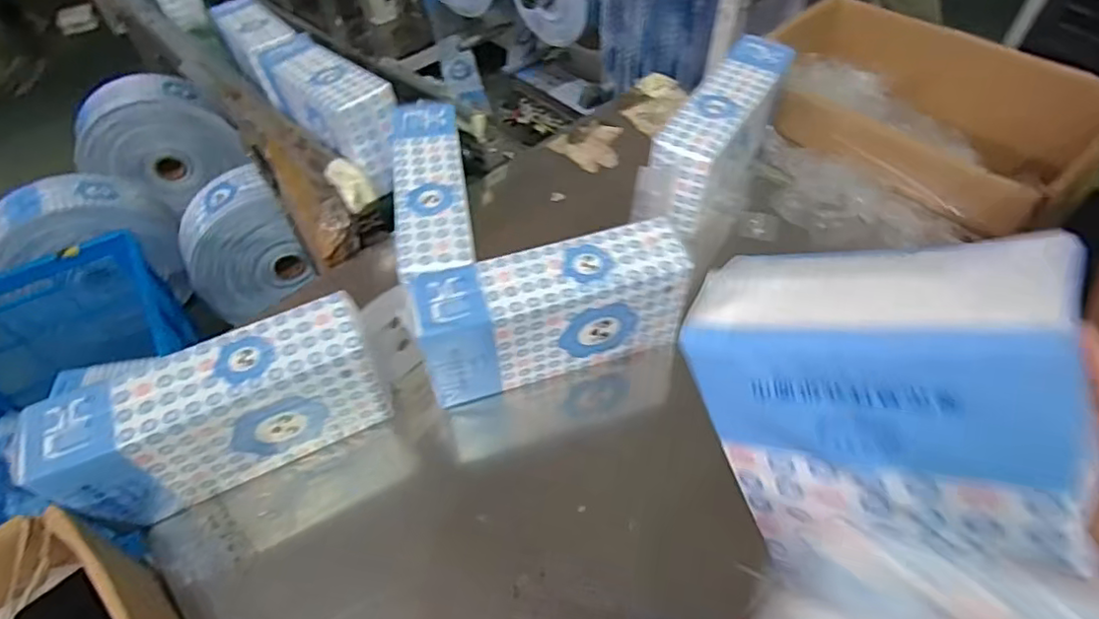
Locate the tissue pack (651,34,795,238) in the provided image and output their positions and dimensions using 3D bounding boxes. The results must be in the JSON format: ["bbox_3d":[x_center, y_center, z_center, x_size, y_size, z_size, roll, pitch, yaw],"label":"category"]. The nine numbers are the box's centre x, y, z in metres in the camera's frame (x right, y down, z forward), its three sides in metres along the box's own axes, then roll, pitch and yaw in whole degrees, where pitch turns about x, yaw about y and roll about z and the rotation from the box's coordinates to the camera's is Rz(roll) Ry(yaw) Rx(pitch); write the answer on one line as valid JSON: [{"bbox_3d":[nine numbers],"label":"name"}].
[{"bbox_3d":[0.264,-0.266,0.935,0.086,0.170,0.300,29,59,22],"label":"tissue pack"}]

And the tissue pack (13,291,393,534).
[{"bbox_3d":[-0.351,0.114,0.665,0.316,0.153,0.092,-25,56,-16],"label":"tissue pack"}]

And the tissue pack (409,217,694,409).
[{"bbox_3d":[0.002,0.003,0.746,0.311,0.147,0.092,-14,53,-9],"label":"tissue pack"}]

